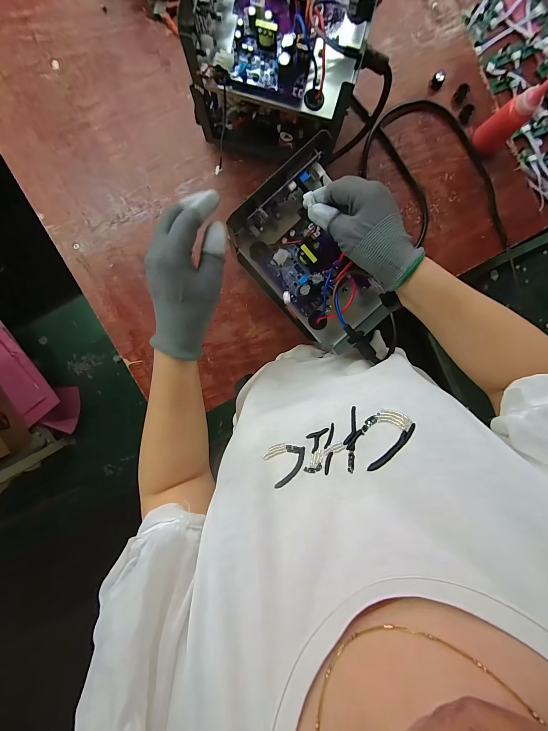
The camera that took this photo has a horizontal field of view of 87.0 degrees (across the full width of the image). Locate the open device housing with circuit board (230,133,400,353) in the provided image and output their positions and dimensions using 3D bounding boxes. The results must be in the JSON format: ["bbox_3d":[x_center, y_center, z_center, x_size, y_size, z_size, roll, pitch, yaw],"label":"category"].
[{"bbox_3d":[0.052,-0.122,0.372,0.120,0.077,0.208,-31,95,2],"label":"open device housing with circuit board"}]

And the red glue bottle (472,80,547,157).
[{"bbox_3d":[0.364,-0.379,0.428,0.038,0.156,0.047,-42,95,3],"label":"red glue bottle"}]

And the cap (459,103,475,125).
[{"bbox_3d":[0.334,-0.435,0.499,0.022,0.013,0.024,0,96,-1],"label":"cap"}]

